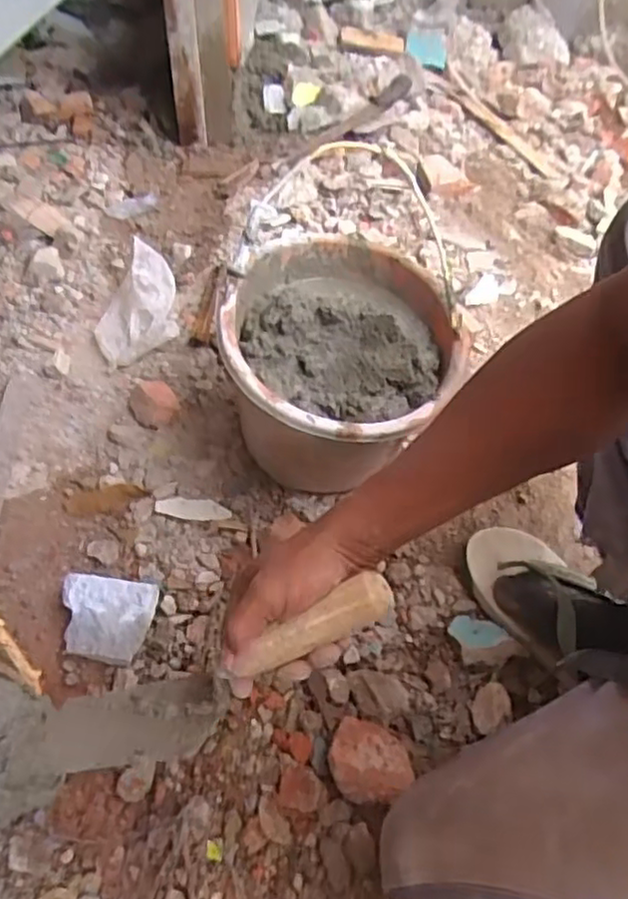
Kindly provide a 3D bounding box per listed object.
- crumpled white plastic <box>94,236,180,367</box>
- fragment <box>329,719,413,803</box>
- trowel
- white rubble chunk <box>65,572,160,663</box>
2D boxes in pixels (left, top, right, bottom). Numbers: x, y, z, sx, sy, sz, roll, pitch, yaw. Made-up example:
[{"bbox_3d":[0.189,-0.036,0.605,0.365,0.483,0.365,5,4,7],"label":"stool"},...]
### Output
[{"bbox_3d":[-0.254,-0.208,0.957,0.113,0.069,0.182,-7,49,-8],"label":"crumpled white plastic"},{"bbox_3d":[0.049,0.275,0.591,0.071,0.021,0.062,21,51,15],"label":"fragment"},{"bbox_3d":[-0.074,0.167,0.476,0.294,0.052,0.074,-31,48,18],"label":"trowel"},{"bbox_3d":[-0.204,0.165,0.657,0.092,0.035,0.075,5,49,3],"label":"white rubble chunk"}]

